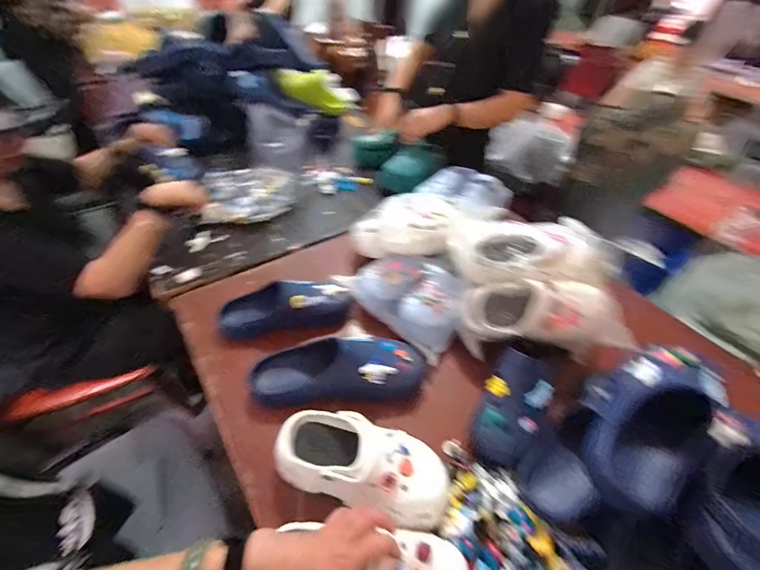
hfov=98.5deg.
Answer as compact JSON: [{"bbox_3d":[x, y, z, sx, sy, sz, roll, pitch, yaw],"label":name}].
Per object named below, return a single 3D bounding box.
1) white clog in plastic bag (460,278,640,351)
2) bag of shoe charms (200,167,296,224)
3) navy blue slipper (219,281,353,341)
[{"bbox_3d":[0.303,0.052,0.631,0.273,0.125,0.086,6,6,0],"label":"white clog in plastic bag"},{"bbox_3d":[-0.397,-0.274,0.967,0.273,0.077,0.220,-5,49,-9],"label":"bag of shoe charms"},{"bbox_3d":[-0.194,0.050,0.671,0.266,0.078,0.083,-7,49,-10],"label":"navy blue slipper"}]

